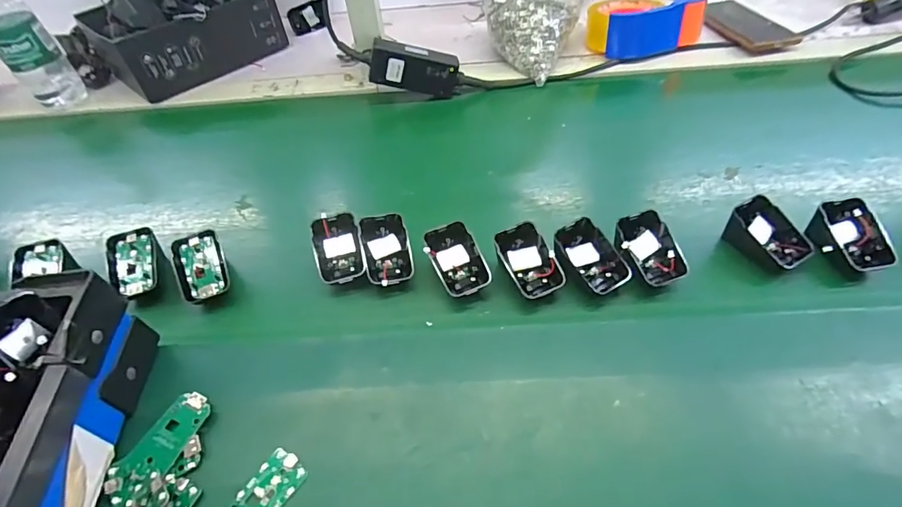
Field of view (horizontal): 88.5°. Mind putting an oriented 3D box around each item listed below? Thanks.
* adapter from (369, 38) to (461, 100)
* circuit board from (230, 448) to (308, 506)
[{"bbox_3d":[-0.045,-0.243,0.613,0.122,0.052,0.026,7,49,-19],"label":"adapter"},{"bbox_3d":[-0.132,0.169,0.322,0.031,0.004,0.063,28,57,25],"label":"circuit board"}]

